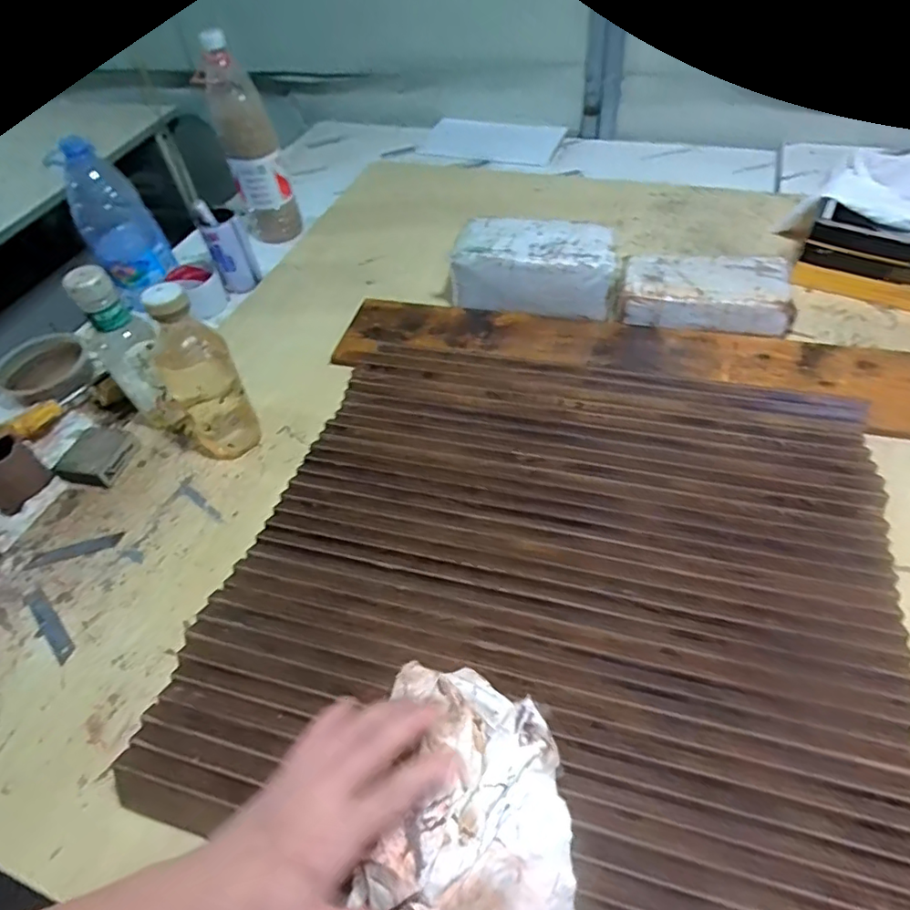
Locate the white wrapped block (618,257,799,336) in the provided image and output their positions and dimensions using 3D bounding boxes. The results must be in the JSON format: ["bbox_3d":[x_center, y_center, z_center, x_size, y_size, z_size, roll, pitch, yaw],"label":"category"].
[{"bbox_3d":[0.323,-0.210,0.739,0.206,0.054,0.109,5,51,10],"label":"white wrapped block"}]

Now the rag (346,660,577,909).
[{"bbox_3d":[0.017,0.230,0.365,0.135,0.067,0.186,2,48,7],"label":"rag"}]

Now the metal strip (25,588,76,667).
[{"bbox_3d":[-0.399,0.168,0.552,0.097,0.009,0.021,34,59,30],"label":"metal strip"}]

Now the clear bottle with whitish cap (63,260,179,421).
[{"bbox_3d":[-0.372,-0.121,0.644,0.063,0.188,0.055,-29,54,-18],"label":"clear bottle with whitish cap"}]

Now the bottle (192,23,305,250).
[{"bbox_3d":[-0.326,-0.490,0.908,0.094,0.290,0.091,-21,52,-10],"label":"bottle"}]

